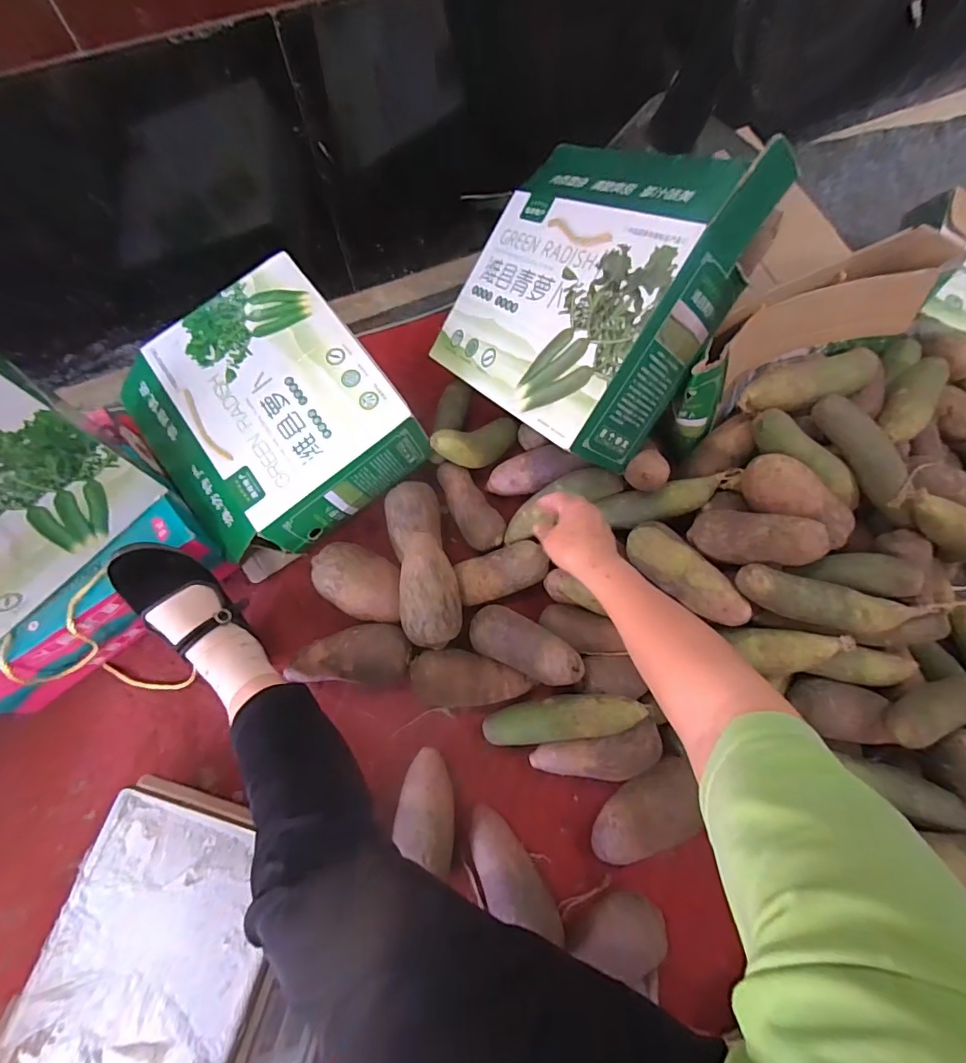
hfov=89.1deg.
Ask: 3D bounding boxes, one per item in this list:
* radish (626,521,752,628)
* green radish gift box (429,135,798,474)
[{"bbox_3d":[0.259,0.052,0.627,0.051,0.049,0.170,-39,63,-13],"label":"radish"},{"bbox_3d":[0.134,-0.320,0.675,0.344,0.120,0.356,-56,50,16],"label":"green radish gift box"}]

